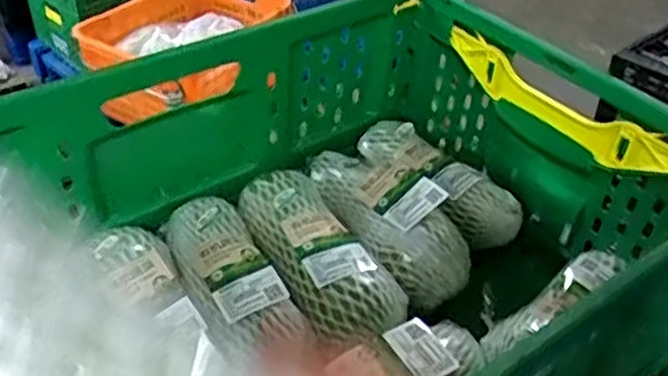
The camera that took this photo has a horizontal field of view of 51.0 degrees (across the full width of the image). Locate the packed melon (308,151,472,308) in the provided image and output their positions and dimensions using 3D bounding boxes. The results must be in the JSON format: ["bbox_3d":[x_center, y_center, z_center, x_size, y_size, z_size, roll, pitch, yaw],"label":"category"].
[{"bbox_3d":[0.046,0.020,0.660,0.077,0.066,0.197,-22,44,-27],"label":"packed melon"}]

